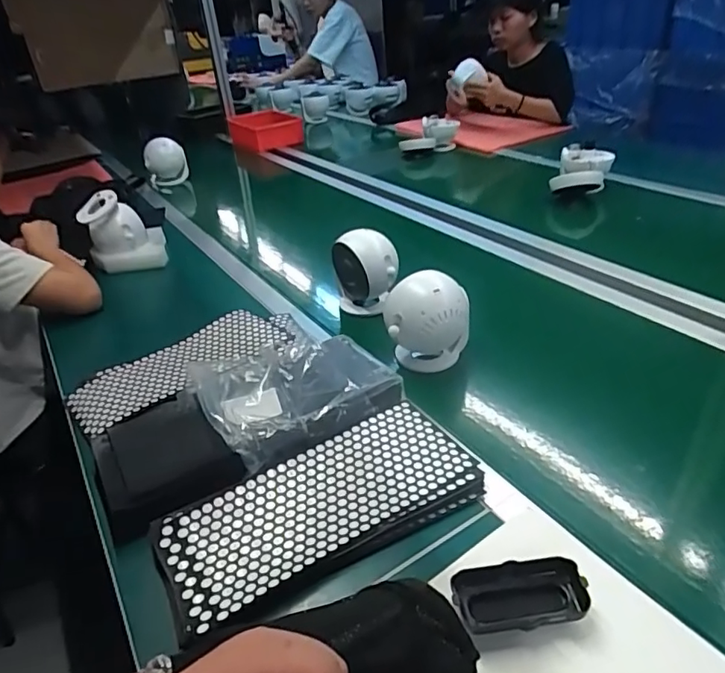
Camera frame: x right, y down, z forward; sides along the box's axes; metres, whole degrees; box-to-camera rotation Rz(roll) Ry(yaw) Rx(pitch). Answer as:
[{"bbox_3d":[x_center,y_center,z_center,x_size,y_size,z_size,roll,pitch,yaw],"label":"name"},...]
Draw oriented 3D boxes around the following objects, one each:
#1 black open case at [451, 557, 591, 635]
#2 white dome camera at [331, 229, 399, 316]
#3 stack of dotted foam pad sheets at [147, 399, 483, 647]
[{"bbox_3d":[0.133,0.223,0.467,0.106,0.025,0.050,-5,33,-1],"label":"black open case"},{"bbox_3d":[0.004,-0.110,0.918,0.101,0.128,0.082,-5,33,-1],"label":"white dome camera"},{"bbox_3d":[-0.042,0.174,0.568,0.326,0.025,0.141,-19,36,-22],"label":"stack of dotted foam pad sheets"}]

